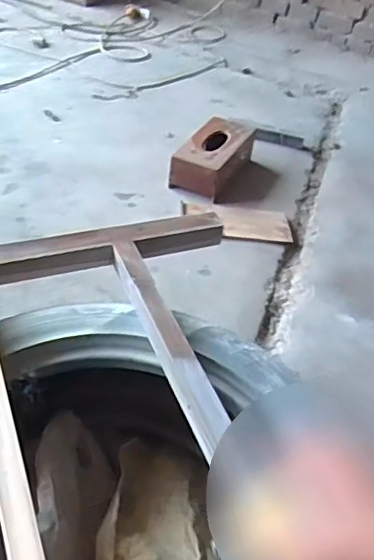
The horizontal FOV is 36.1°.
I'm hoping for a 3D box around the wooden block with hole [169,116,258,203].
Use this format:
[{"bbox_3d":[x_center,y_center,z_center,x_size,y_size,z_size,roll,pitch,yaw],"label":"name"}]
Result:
[{"bbox_3d":[0.071,-0.311,1.444,0.136,0.100,0.291,21,44,13],"label":"wooden block with hole"}]

